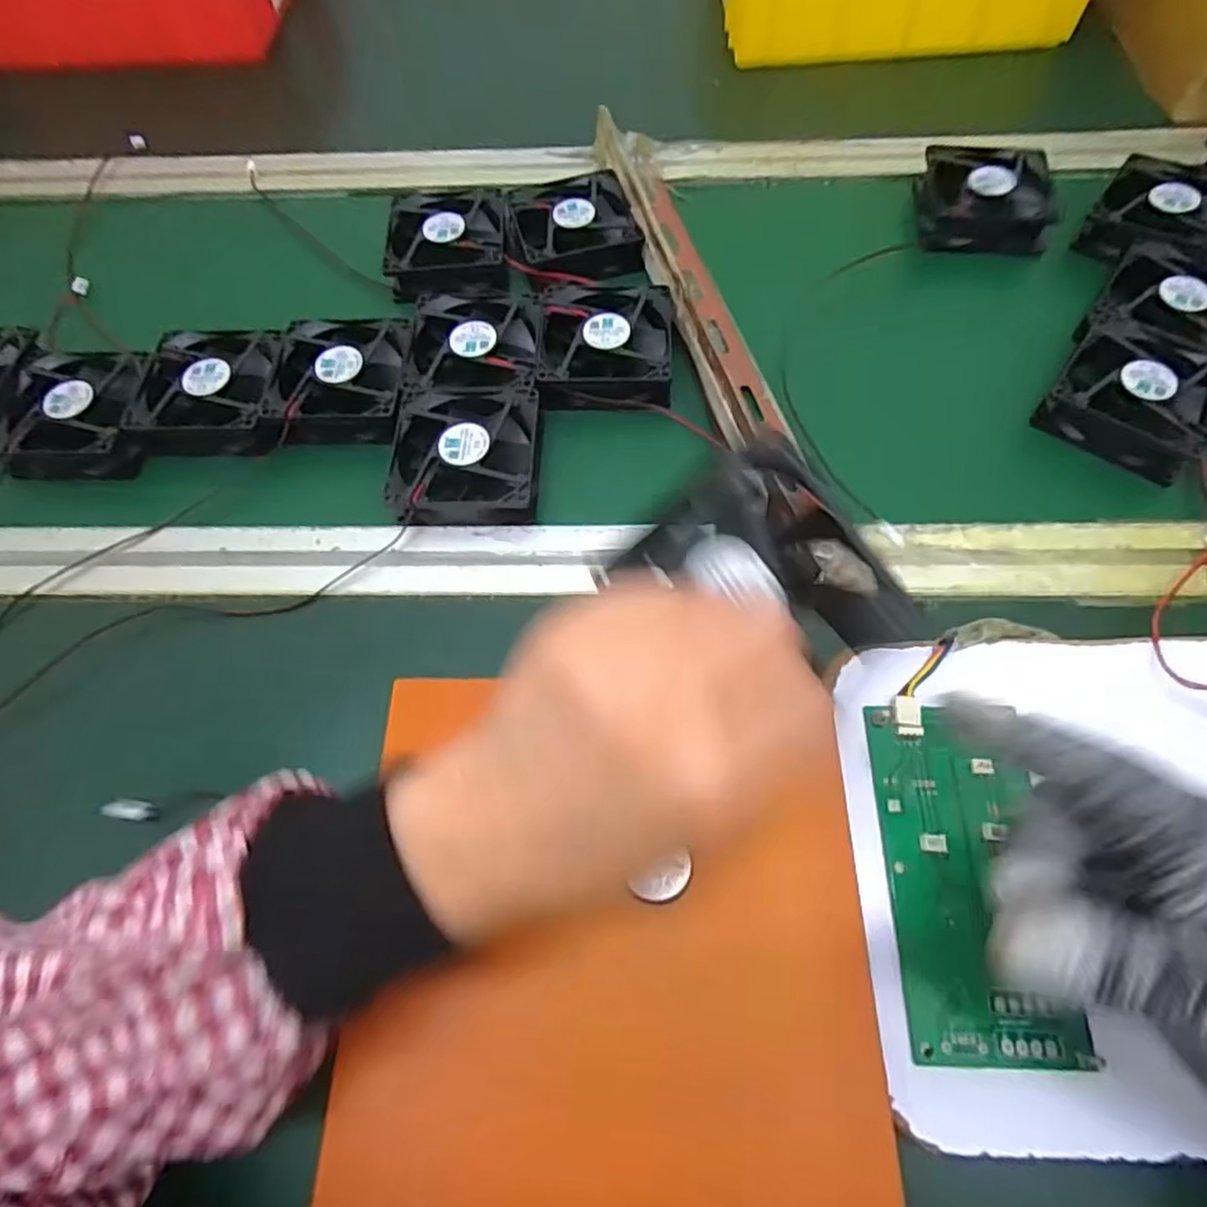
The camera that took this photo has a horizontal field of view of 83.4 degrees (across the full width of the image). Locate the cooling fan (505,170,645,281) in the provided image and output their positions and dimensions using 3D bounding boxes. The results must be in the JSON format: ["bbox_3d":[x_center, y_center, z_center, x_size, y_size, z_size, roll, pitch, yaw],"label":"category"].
[{"bbox_3d":[-0.022,-0.259,0.471,0.087,0.029,0.072,-13,62,-4],"label":"cooling fan"}]

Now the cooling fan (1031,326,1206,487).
[{"bbox_3d":[0.305,-0.119,0.386,0.080,0.024,0.082,34,69,19],"label":"cooling fan"}]

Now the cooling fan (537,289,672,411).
[{"bbox_3d":[0.003,-0.158,0.422,0.081,0.027,0.087,-1,62,2],"label":"cooling fan"}]

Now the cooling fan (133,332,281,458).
[{"bbox_3d":[-0.235,-0.129,0.413,0.087,0.020,0.088,1,62,4],"label":"cooling fan"}]

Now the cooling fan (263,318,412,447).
[{"bbox_3d":[-0.159,-0.136,0.414,0.080,0.020,0.090,-2,62,2],"label":"cooling fan"}]

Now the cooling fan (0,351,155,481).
[{"bbox_3d":[-0.320,-0.118,0.418,0.084,0.031,0.086,0,62,3],"label":"cooling fan"}]

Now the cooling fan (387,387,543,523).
[{"bbox_3d":[-0.077,-0.085,0.390,0.082,0.027,0.084,1,62,4],"label":"cooling fan"}]

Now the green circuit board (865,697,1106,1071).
[{"bbox_3d":[0.147,0.107,0.272,0.061,0.014,0.132,0,62,3],"label":"green circuit board"}]

